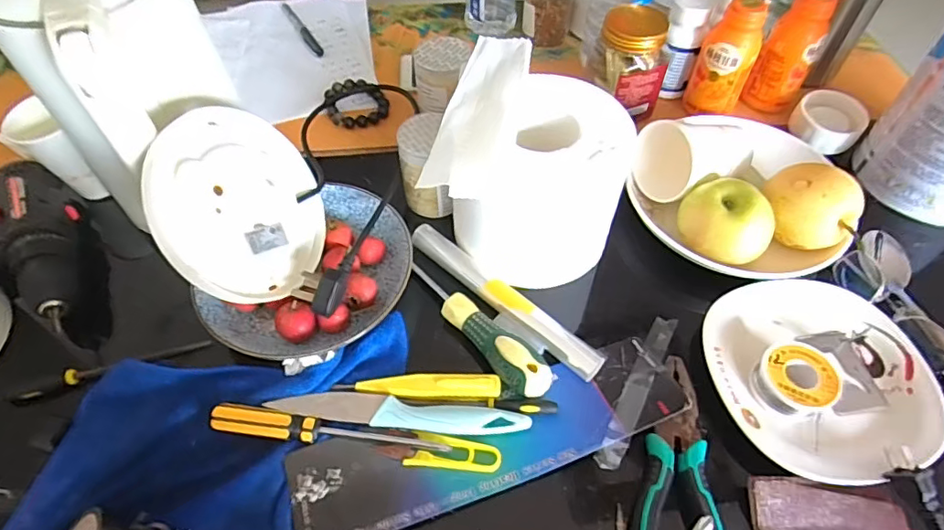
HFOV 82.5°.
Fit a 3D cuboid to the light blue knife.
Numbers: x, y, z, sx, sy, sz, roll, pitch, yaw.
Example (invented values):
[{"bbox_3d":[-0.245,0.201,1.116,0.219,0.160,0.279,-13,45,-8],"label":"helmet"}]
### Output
[{"bbox_3d":[-0.053,0.110,0.401,0.187,0.012,0.024,4,54,5],"label":"light blue knife"}]

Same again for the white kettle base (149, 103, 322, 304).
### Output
[{"bbox_3d":[-0.174,-0.046,0.414,0.017,0.142,0.146,-11,91,31],"label":"white kettle base"}]

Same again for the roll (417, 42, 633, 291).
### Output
[{"bbox_3d":[0.054,-0.087,0.468,0.146,0.120,0.173,12,55,10],"label":"roll"}]

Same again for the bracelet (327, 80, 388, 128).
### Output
[{"bbox_3d":[-0.132,-0.187,0.614,0.068,0.011,0.067,-13,55,-7],"label":"bracelet"}]

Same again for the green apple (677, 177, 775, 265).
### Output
[{"bbox_3d":[0.219,-0.034,0.472,0.068,0.060,0.064,-1,54,1],"label":"green apple"}]

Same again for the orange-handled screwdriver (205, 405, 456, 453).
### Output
[{"bbox_3d":[-0.103,0.122,0.387,0.169,0.019,0.019,7,55,7],"label":"orange-handled screwdriver"}]

